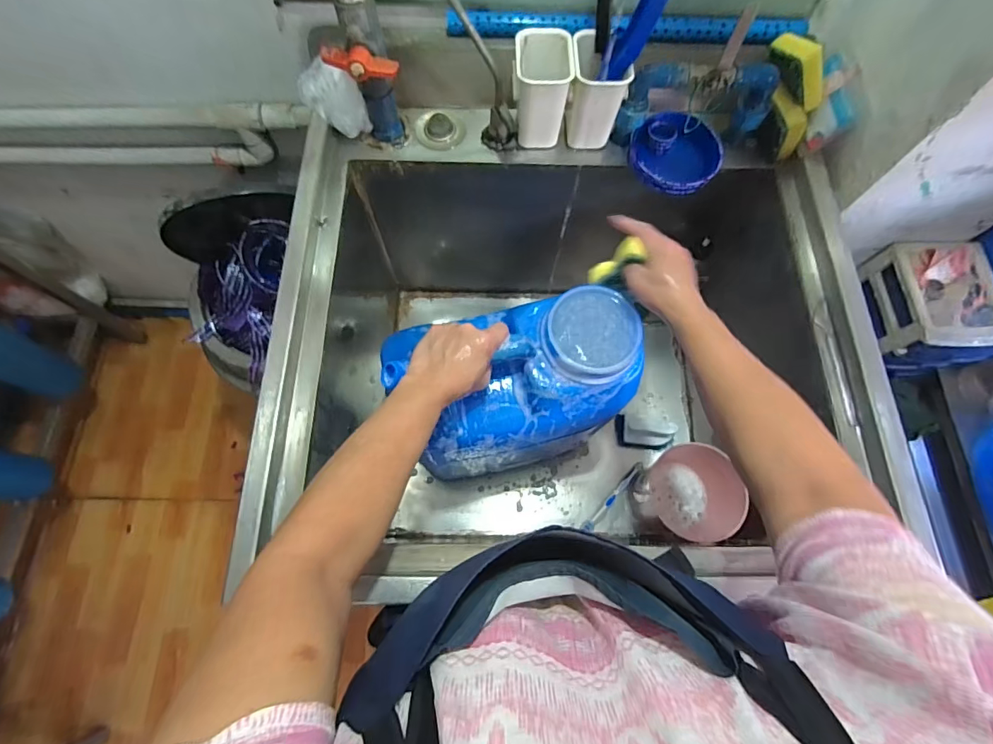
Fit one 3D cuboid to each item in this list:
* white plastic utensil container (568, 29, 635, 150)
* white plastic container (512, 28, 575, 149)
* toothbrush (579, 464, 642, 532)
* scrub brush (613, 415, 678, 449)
[{"bbox_3d":[0.131,-0.374,0.613,0.071,0.108,0.080,2,72,0],"label":"white plastic utensil container"},{"bbox_3d":[0.057,-0.377,0.605,0.072,0.112,0.084,1,72,-1],"label":"white plastic container"},{"bbox_3d":[0.223,0.237,0.867,0.019,0.010,0.168,43,76,12],"label":"toothbrush"},{"bbox_3d":[0.290,0.110,0.879,0.105,0.065,0.071,-2,72,-2],"label":"scrub brush"}]

